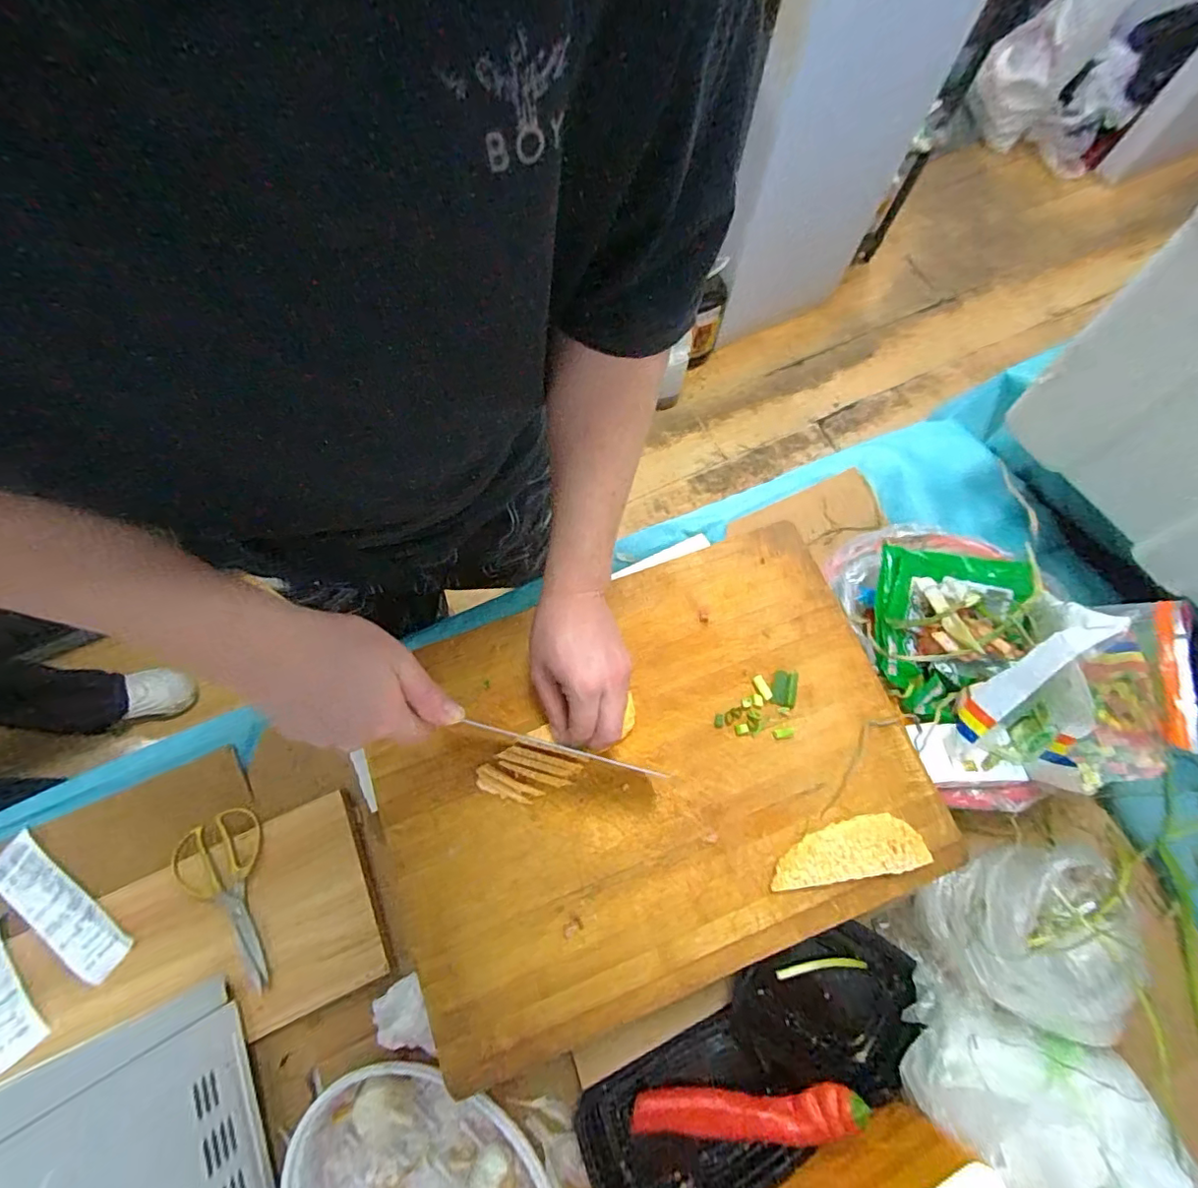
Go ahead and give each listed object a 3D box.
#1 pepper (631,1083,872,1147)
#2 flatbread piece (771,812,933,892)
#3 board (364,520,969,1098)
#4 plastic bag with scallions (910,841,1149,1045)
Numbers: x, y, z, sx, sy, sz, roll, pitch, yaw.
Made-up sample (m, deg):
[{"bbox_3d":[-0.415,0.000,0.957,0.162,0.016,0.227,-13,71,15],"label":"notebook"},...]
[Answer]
[{"bbox_3d":[0.131,0.467,0.493,0.200,0.027,0.040,-11,73,12],"label":"pepper"},{"bbox_3d":[0.204,0.210,0.450,0.127,0.011,0.043,-10,73,-4],"label":"flatbread piece"},{"bbox_3d":[0.043,0.147,0.479,0.445,0.023,0.328,-20,74,-7],"label":"board"},{"bbox_3d":[0.428,0.321,0.526,0.221,0.096,0.148,4,73,0],"label":"plastic bag with scallions"}]

